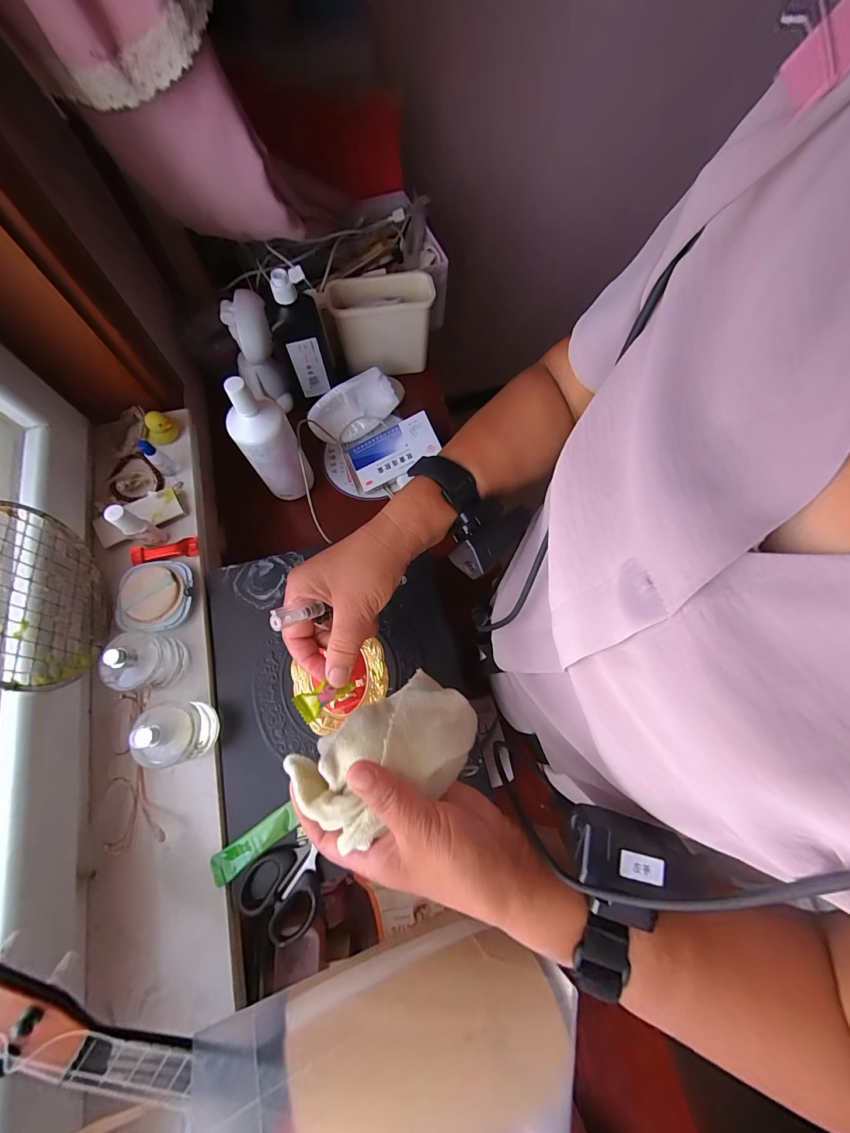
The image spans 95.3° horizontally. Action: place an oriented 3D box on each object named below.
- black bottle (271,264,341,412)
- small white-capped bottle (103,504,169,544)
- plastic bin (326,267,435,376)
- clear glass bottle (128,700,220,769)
[{"bbox_3d":[-0.165,-0.305,0.531,0.074,0.181,0.049,-22,72,-9],"label":"black bottle"},{"bbox_3d":[-0.292,-0.042,0.389,0.021,0.054,0.021,28,72,8],"label":"small white-capped bottle"},{"bbox_3d":[-0.064,-0.371,0.609,0.153,0.126,0.067,-10,71,-5],"label":"plastic bin"},{"bbox_3d":[-0.217,0.142,0.332,0.045,0.064,0.052,-4,70,-3],"label":"clear glass bottle"}]

